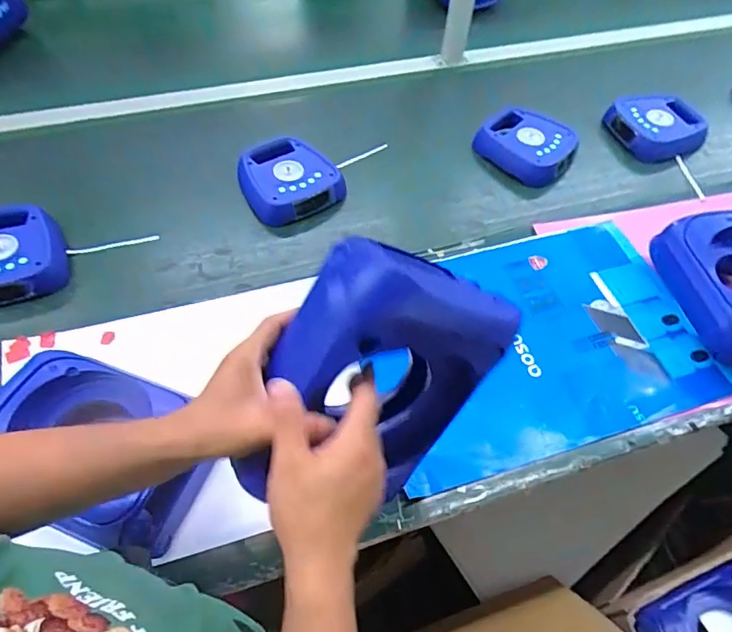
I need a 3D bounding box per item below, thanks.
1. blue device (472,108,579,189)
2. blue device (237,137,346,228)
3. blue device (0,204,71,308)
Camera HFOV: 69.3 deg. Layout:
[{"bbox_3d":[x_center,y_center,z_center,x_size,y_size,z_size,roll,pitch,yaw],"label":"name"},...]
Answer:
[{"bbox_3d":[0.306,-0.328,1.002,0.172,0.063,0.143,39,62,22],"label":"blue device"},{"bbox_3d":[-0.137,-0.237,0.912,0.161,0.074,0.154,-30,62,-22],"label":"blue device"},{"bbox_3d":[-0.516,-0.081,0.771,0.155,0.067,0.156,-7,56,-8],"label":"blue device"}]

